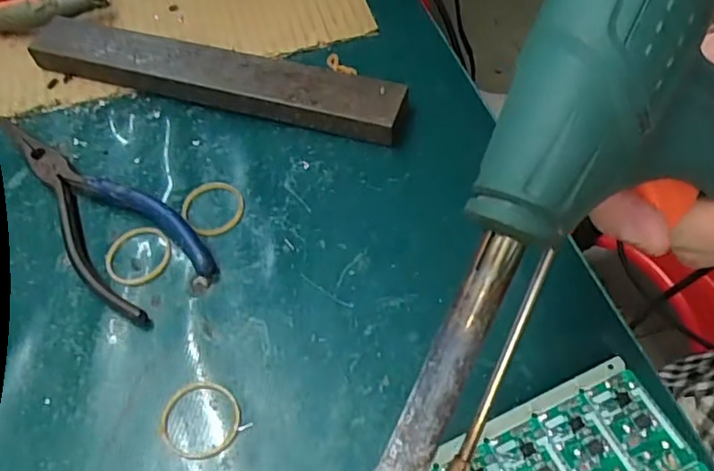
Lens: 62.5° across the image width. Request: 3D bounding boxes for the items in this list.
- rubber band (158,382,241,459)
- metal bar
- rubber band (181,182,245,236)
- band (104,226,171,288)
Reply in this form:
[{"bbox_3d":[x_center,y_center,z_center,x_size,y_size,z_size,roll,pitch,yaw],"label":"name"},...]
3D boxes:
[{"bbox_3d":[-0.059,0.069,0.220,0.030,0.004,0.029,-2,56,2],"label":"rubber band"},{"bbox_3d":[-0.078,-0.085,0.317,0.212,0.017,0.029,15,58,13],"label":"metal bar"},{"bbox_3d":[-0.069,-0.014,0.279,0.029,0.004,0.031,-2,56,2],"label":"rubber band"},{"bbox_3d":[-0.099,0.008,0.266,0.029,0.004,0.030,-2,56,2],"label":"band"}]

